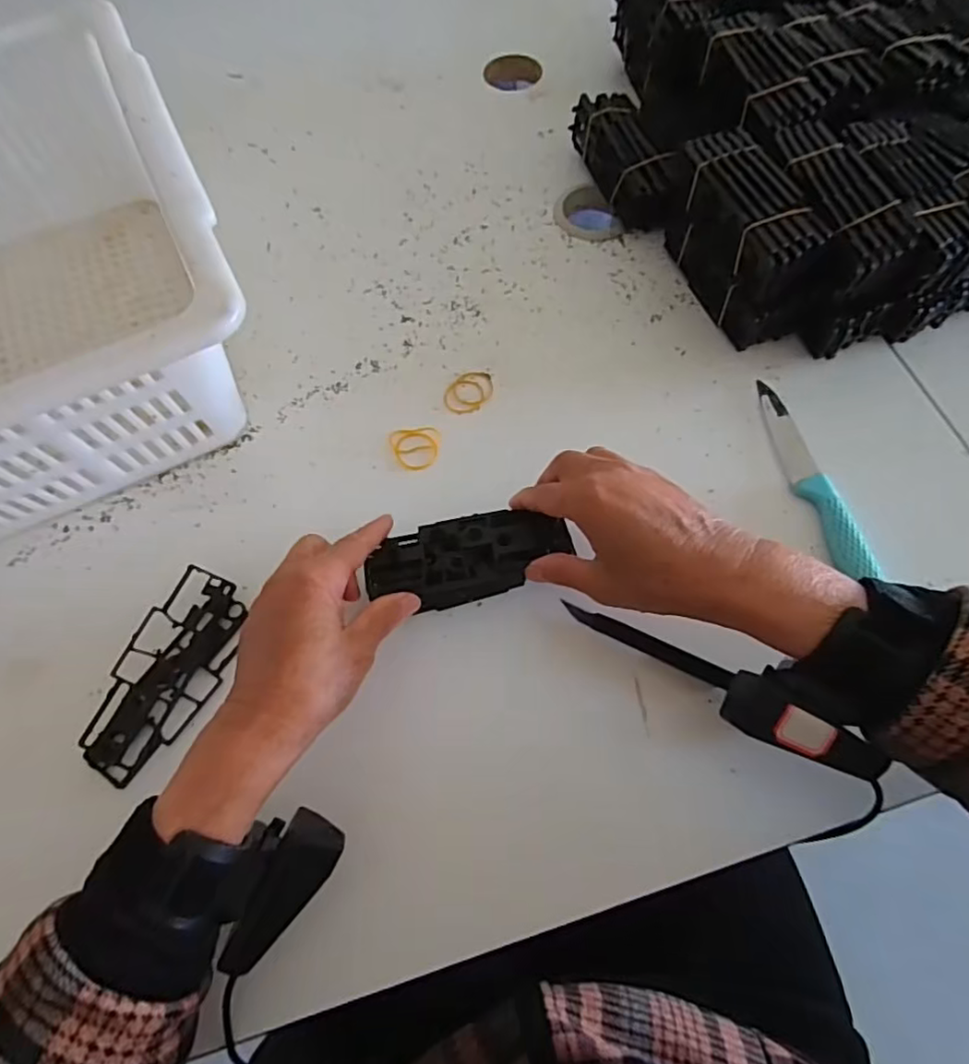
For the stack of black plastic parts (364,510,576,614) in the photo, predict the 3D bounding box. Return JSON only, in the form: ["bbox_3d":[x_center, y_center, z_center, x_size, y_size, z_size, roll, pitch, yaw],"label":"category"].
[{"bbox_3d":[-0.010,0.016,0.386,0.120,0.032,0.046,-13,65,-1],"label":"stack of black plastic parts"}]

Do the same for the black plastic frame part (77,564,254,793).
[{"bbox_3d":[-0.194,0.085,0.379,0.056,0.014,0.128,17,66,10],"label":"black plastic frame part"}]

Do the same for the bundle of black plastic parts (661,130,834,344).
[{"bbox_3d":[0.187,-0.207,0.452,0.055,0.091,0.135,-16,65,-6],"label":"bundle of black plastic parts"}]

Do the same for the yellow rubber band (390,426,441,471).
[{"bbox_3d":[-0.049,-0.060,0.443,0.035,0.004,0.035,-1,65,1],"label":"yellow rubber band"}]

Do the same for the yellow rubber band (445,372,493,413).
[{"bbox_3d":[-0.011,-0.105,0.464,0.031,0.004,0.042,35,70,16],"label":"yellow rubber band"}]

